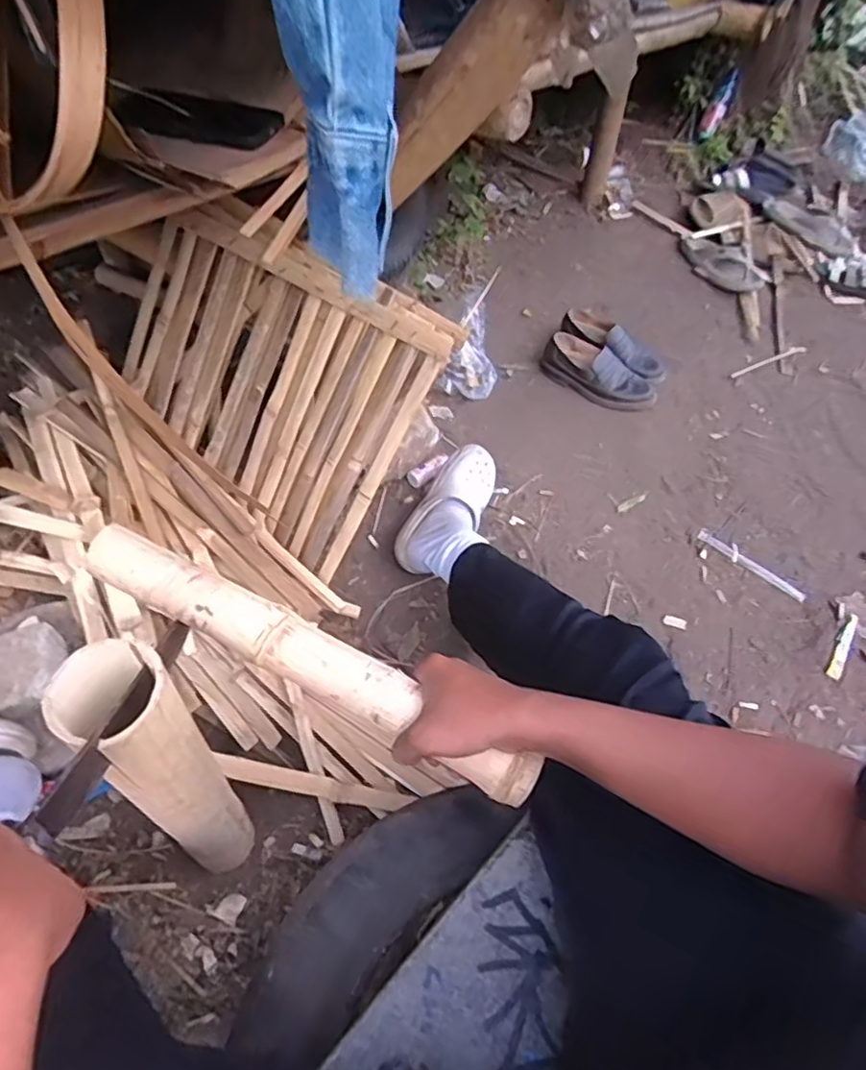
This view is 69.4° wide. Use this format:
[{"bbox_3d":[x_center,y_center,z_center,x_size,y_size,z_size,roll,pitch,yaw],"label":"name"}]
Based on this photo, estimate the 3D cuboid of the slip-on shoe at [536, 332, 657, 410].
[{"bbox_3d":[0.381,-0.369,1.435,0.267,0.087,0.094,30,52,19],"label":"slip-on shoe"}]

